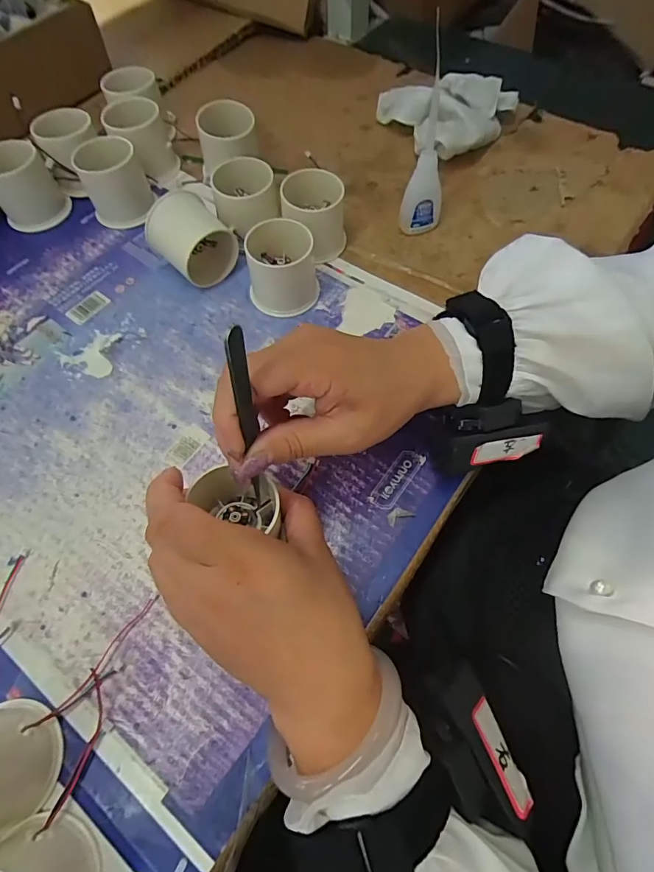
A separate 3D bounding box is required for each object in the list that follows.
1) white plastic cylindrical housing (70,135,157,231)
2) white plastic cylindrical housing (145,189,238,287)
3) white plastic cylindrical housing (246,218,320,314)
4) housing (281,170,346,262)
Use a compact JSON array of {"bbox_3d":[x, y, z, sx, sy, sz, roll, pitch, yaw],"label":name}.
[{"bbox_3d":[-0.182,-0.217,0.376,0.047,0.056,0.043,-15,65,-6],"label":"white plastic cylindrical housing"},{"bbox_3d":[-0.109,-0.157,0.353,0.058,0.051,0.049,-27,67,-11],"label":"white plastic cylindrical housing"},{"bbox_3d":[-0.036,-0.133,0.346,0.056,0.044,0.060,-5,64,-1],"label":"white plastic cylindrical housing"},{"bbox_3d":[-0.009,-0.184,0.367,0.053,0.050,0.055,0,64,1],"label":"housing"}]

